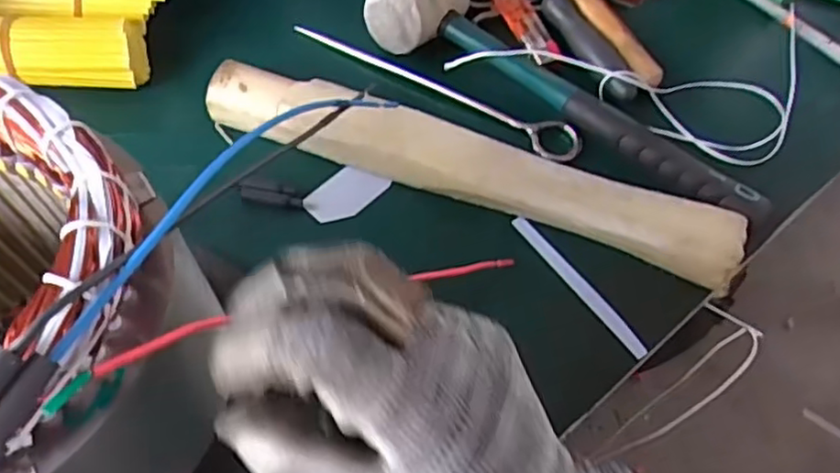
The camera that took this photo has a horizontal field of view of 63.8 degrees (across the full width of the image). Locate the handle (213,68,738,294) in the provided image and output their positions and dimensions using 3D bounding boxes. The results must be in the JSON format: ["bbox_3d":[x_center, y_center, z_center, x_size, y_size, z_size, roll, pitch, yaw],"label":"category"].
[{"bbox_3d":[0.027,-0.041,0.413,0.329,0.032,0.043,19,61,9],"label":"handle"}]

